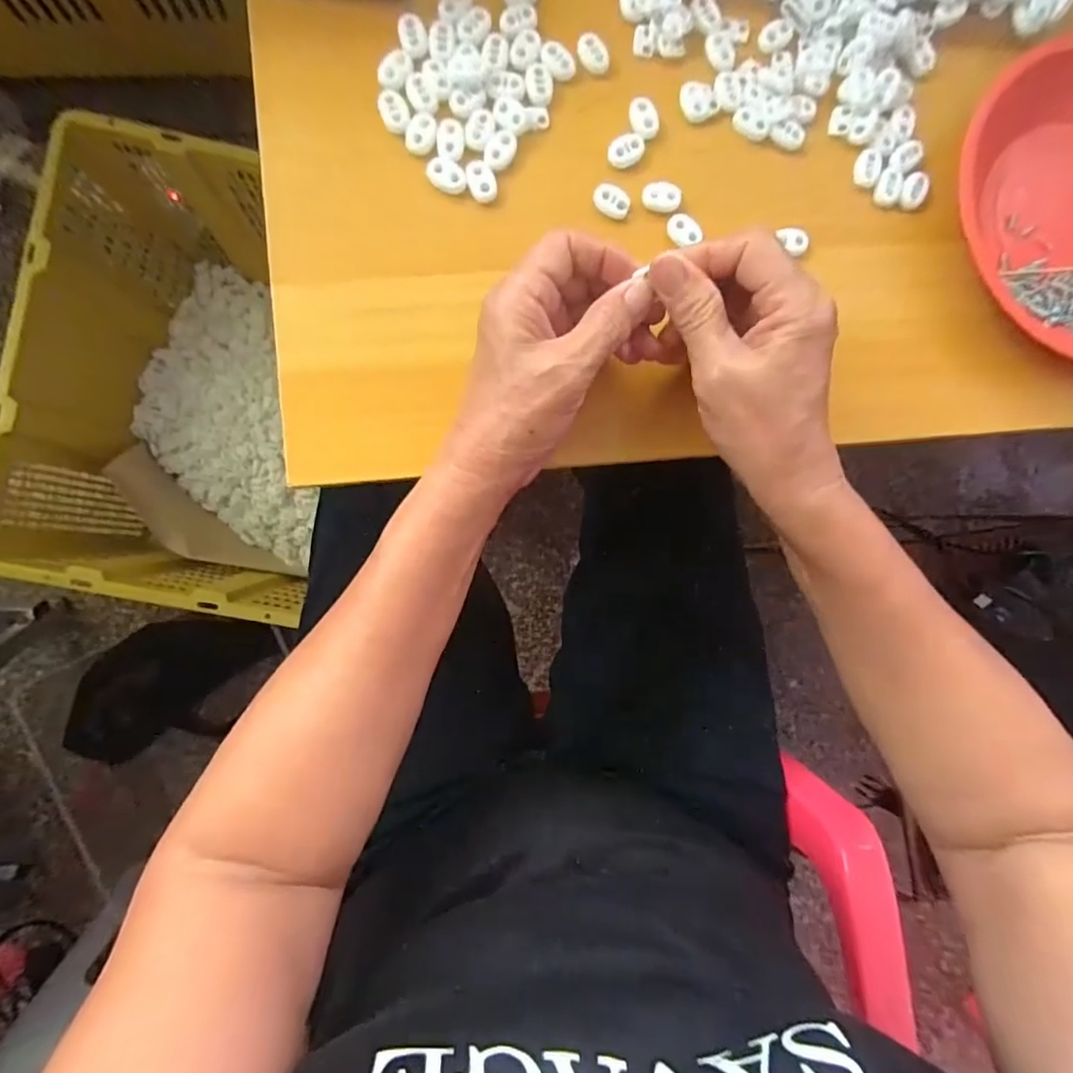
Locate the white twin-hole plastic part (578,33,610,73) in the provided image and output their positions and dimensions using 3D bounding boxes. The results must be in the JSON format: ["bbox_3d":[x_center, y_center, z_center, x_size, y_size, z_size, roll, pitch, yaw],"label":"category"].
[{"bbox_3d":[0.033,-0.280,0.329,0.016,0.005,0.021,-26,91,-6],"label":"white twin-hole plastic part"}]

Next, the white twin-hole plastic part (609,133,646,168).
[{"bbox_3d":[0.053,-0.225,0.331,0.023,0.005,0.016,-39,92,-6],"label":"white twin-hole plastic part"}]

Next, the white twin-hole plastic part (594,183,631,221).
[{"bbox_3d":[0.044,-0.194,0.326,0.022,0.006,0.013,24,86,-5],"label":"white twin-hole plastic part"}]

